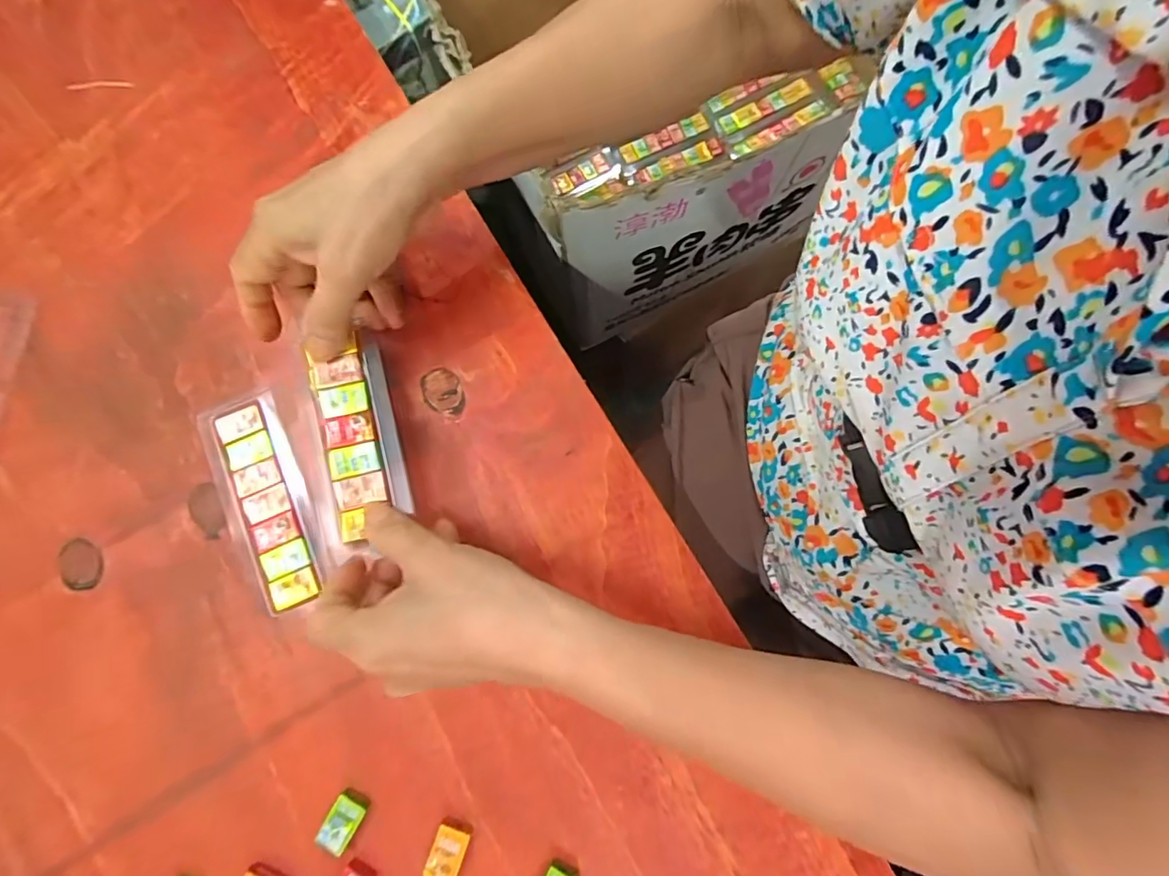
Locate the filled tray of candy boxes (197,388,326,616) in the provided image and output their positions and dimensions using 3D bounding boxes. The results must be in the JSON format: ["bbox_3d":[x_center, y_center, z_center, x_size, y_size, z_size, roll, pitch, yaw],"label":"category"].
[{"bbox_3d":[-0.186,0.036,0.307,0.048,0.010,0.126,-25,80,-5],"label":"filled tray of candy boxes"}]

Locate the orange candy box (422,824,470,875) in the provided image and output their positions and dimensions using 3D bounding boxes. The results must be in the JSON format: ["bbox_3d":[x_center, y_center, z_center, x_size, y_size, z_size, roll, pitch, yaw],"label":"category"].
[{"bbox_3d":[-0.071,0.215,0.272,0.017,0.009,0.024,19,79,3],"label":"orange candy box"}]

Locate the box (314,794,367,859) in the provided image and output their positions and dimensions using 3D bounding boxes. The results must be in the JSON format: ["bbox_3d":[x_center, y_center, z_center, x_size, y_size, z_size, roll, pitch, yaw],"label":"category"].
[{"bbox_3d":[-0.127,0.202,0.275,0.017,0.009,0.024,26,80,4],"label":"box"}]

